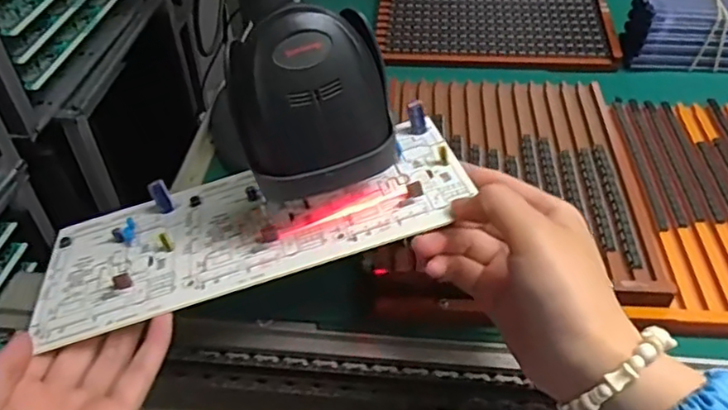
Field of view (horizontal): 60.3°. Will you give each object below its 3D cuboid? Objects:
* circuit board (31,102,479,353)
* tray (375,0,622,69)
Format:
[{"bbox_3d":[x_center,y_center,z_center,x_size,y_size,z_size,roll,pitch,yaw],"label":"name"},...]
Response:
[{"bbox_3d":[-0.068,0.012,0.372,0.253,0.017,0.110,-15,43,2],"label":"circuit board"},{"bbox_3d":[0.136,-0.210,0.669,0.233,0.019,0.200,1,43,4],"label":"tray"}]

